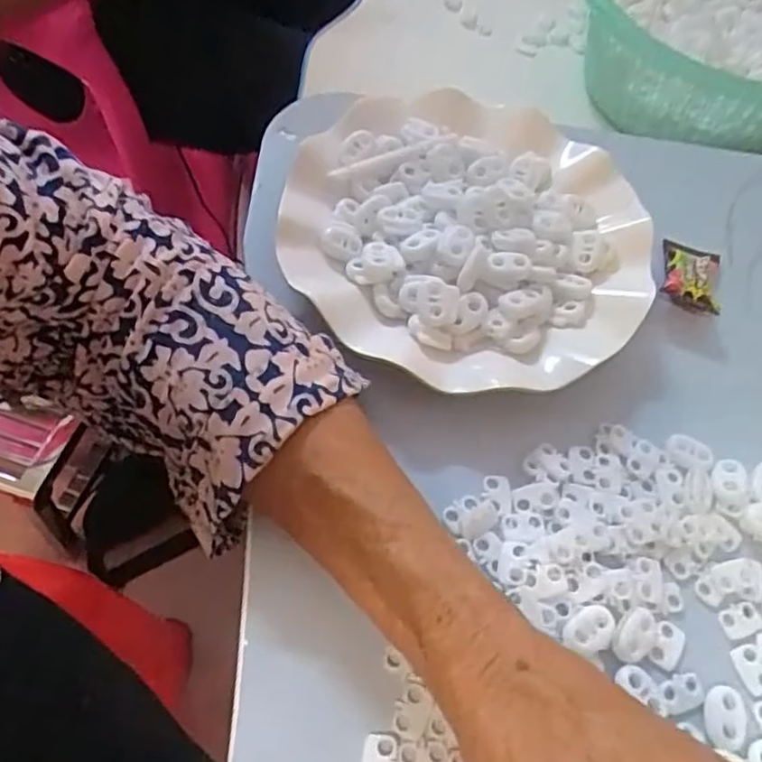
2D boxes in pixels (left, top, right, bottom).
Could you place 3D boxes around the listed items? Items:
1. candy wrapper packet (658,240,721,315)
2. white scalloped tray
[{"bbox_3d":[0.163,-0.057,0.361,0.030,0.014,0.047,19,58,4],"label":"candy wrapper packet"},{"bbox_3d":[0.042,-0.073,0.354,0.184,0.042,0.185,7,57,-4],"label":"white scalloped tray"}]

